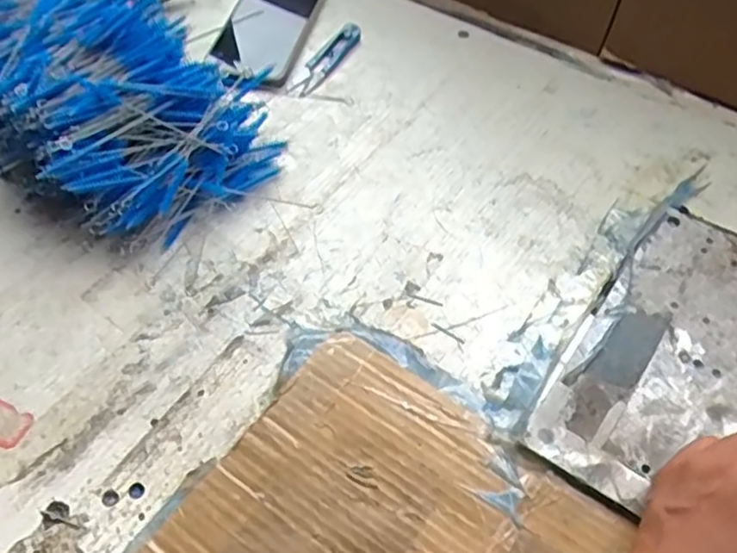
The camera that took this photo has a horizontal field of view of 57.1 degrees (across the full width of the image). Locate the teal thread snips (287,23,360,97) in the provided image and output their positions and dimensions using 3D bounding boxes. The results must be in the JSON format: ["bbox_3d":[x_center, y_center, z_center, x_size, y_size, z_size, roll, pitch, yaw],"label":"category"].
[{"bbox_3d":[-0.036,-0.198,0.617,0.023,0.006,0.112,23,56,17],"label":"teal thread snips"}]

